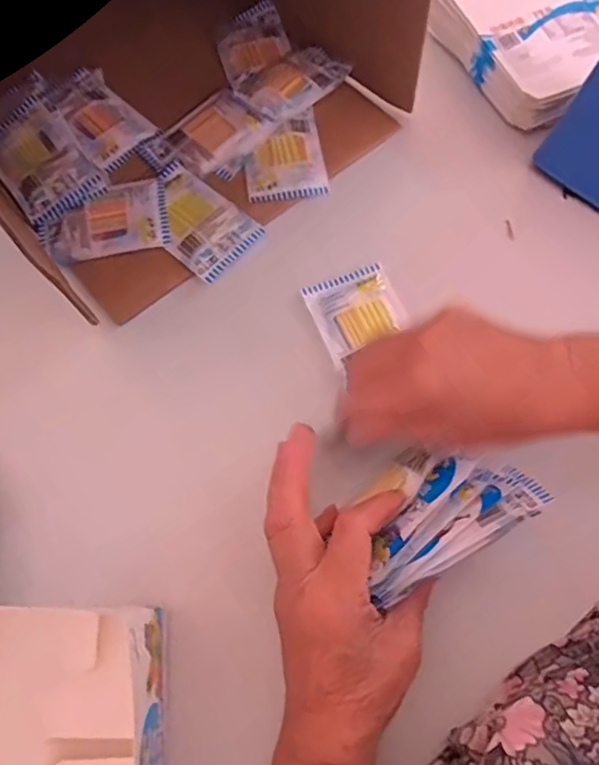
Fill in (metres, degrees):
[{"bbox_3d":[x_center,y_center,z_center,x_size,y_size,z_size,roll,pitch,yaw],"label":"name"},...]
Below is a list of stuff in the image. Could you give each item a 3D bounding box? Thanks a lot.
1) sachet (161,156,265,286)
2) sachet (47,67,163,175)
[{"bbox_3d":[-0.085,-0.129,0.440,0.102,0.010,0.063,42,74,17],"label":"sachet"},{"bbox_3d":[-0.168,-0.227,0.470,0.062,0.013,0.100,-37,71,-13],"label":"sachet"}]

